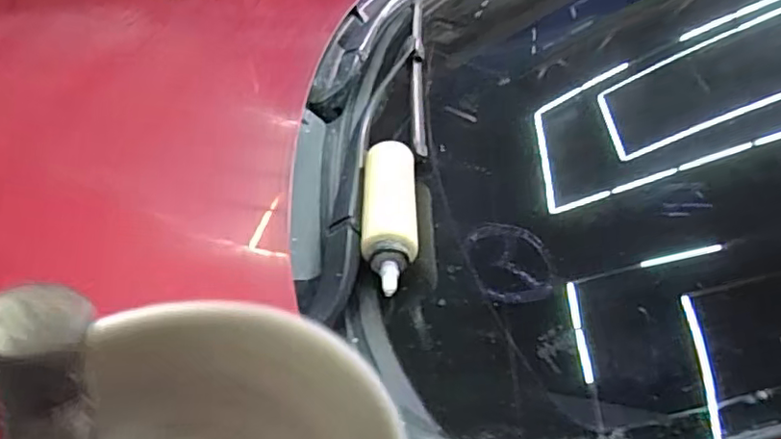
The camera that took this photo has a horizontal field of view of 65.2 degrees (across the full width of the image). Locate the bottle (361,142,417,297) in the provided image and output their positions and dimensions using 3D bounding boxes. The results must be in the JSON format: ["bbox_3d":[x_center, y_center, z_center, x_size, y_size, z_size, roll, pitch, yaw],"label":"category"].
[{"bbox_3d":[0.000,-0.003,0.622,0.058,0.050,0.193,5,36,-4],"label":"bottle"}]

